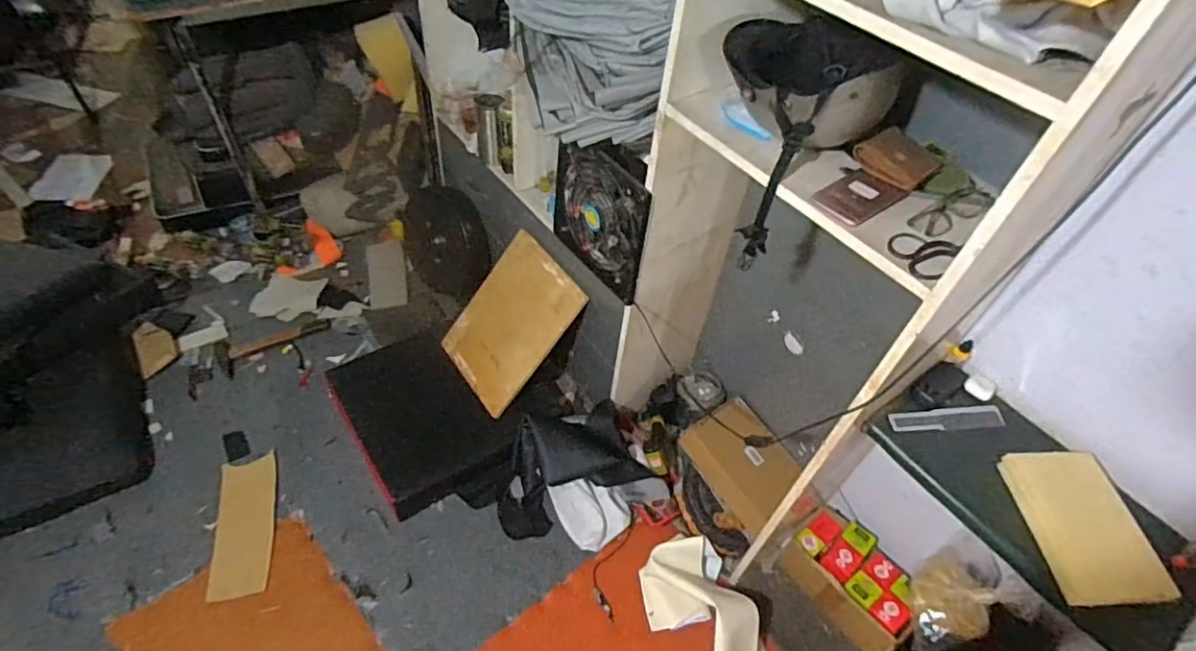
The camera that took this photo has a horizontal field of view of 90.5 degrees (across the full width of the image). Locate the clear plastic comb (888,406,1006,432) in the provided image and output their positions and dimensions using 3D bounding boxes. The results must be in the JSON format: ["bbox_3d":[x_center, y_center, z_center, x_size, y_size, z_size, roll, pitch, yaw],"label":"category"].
[{"bbox_3d":[0.565,0.152,0.960,0.190,0.007,0.035,-3,75,-5],"label":"clear plastic comb"}]

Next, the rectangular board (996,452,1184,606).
[{"bbox_3d":[0.676,0.275,0.825,0.129,0.022,0.207,-5,51,3],"label":"rectangular board"}]

